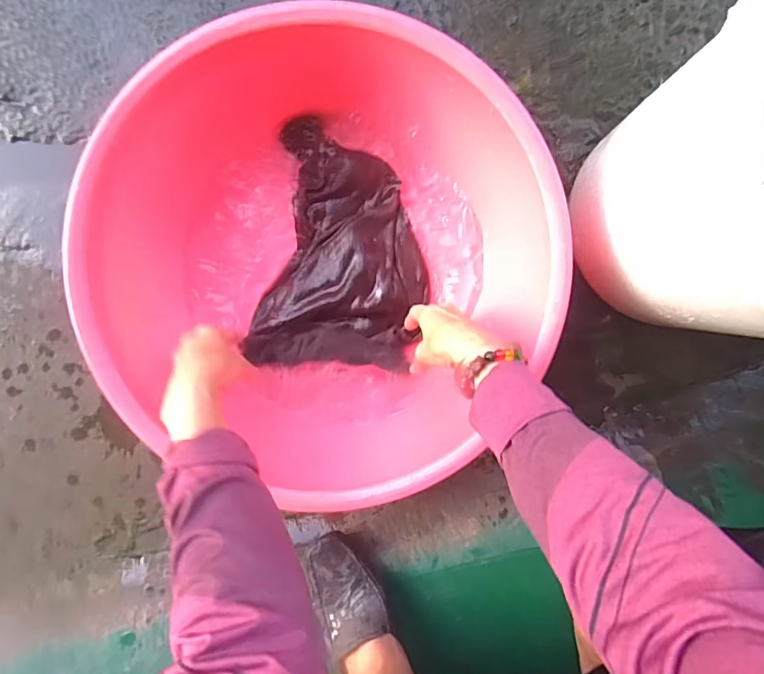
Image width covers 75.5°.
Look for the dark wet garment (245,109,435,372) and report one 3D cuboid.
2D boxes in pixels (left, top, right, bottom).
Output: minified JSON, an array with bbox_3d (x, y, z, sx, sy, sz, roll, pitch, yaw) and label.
[{"bbox_3d":[-0.041,-0.099,0.600,0.192,0.022,0.281,11,92,0],"label":"dark wet garment"}]

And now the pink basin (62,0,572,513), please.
[{"bbox_3d":[-0.059,-0.075,0.540,0.447,0.163,0.457,0,92,0],"label":"pink basin"}]

